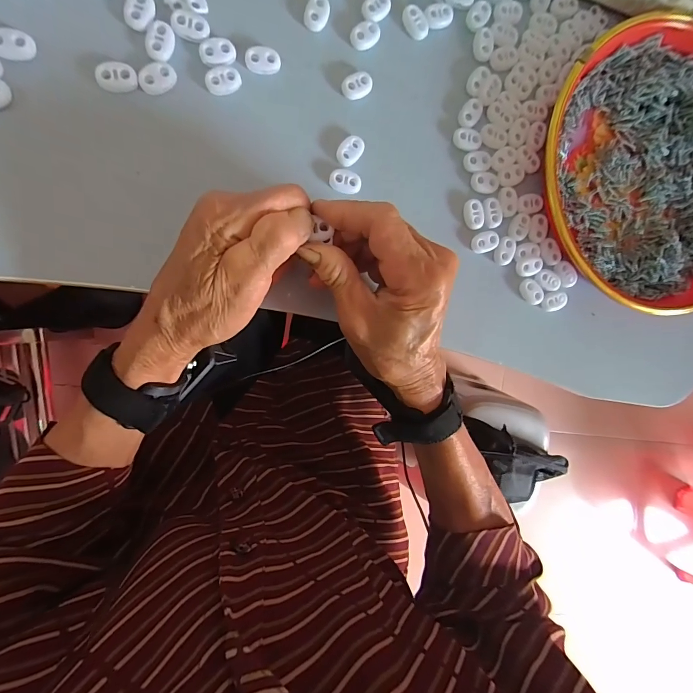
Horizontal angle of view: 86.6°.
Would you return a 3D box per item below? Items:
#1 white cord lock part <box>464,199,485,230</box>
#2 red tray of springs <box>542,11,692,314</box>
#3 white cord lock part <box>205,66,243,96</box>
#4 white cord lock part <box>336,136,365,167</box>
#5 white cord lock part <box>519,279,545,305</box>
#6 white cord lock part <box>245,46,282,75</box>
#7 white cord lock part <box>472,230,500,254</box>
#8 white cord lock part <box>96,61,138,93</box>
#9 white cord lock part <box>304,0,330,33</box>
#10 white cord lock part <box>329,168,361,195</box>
[{"bbox_3d":[0.097,-0.100,0.277,0.015,0.004,0.022,-9,96,-12],"label":"white cord lock part"},{"bbox_3d":[0.248,-0.141,0.288,0.212,0.024,0.211,28,87,-13],"label":"red tray of springs"},{"bbox_3d":[-0.077,-0.168,0.231,0.022,0.004,0.014,-24,99,-10],"label":"white cord lock part"},{"bbox_3d":[0.003,-0.136,0.255,0.014,0.004,0.022,44,84,-12],"label":"white cord lock part"},{"bbox_3d":[0.148,-0.044,0.293,0.015,0.006,0.022,-36,101,-8],"label":"white cord lock part"},{"bbox_3d":[-0.053,-0.184,0.236,0.022,0.006,0.014,-4,95,-13],"label":"white cord lock part"},{"bbox_3d":[0.108,-0.080,0.279,0.023,0.004,0.015,-19,98,-11],"label":"white cord lock part"},{"bbox_3d":[-0.135,-0.159,0.216,0.021,0.005,0.015,-13,97,-12],"label":"white cord lock part"},{"bbox_3d":[-0.019,-0.221,0.243,0.014,0.006,0.023,23,89,-14],"label":"white cord lock part"},{"bbox_3d":[0.000,-0.114,0.254,0.022,0.004,0.014,4,93,-13],"label":"white cord lock part"}]

